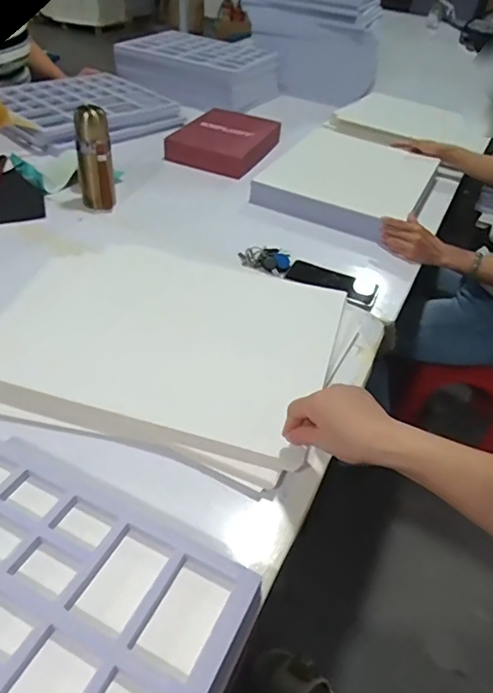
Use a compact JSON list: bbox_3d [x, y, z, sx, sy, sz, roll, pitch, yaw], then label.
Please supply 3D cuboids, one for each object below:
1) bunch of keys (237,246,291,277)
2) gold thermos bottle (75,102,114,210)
[{"bbox_3d":[0.033,-0.166,0.924,0.095,0.026,0.067,10,42,4],"label":"bunch of keys"},{"bbox_3d":[-0.309,-0.378,0.999,0.067,0.190,0.056,-10,44,-18],"label":"gold thermos bottle"}]

